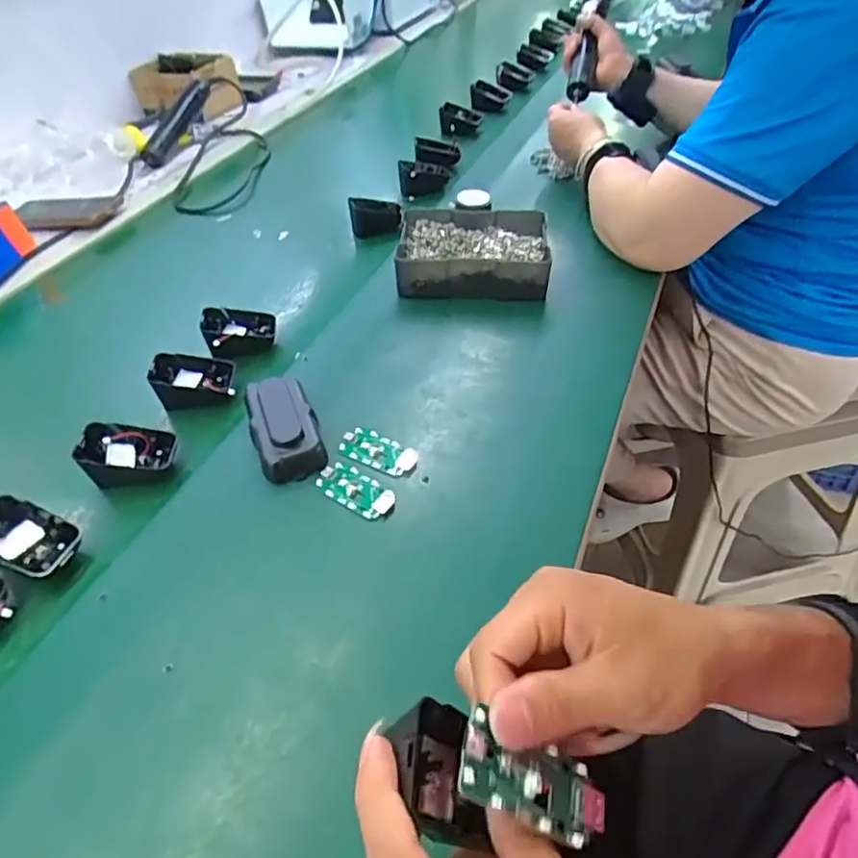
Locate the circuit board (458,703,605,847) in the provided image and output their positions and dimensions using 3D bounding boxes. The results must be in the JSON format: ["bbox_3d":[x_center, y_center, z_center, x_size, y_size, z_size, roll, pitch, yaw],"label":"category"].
[{"bbox_3d":[0.039,0.129,0.228,0.062,0.006,0.029,31,43,-17],"label":"circuit board"}]

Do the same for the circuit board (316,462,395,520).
[{"bbox_3d":[-0.055,0.046,0.463,0.063,0.006,0.030,26,52,29],"label":"circuit board"}]

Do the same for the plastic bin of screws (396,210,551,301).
[{"bbox_3d":[0.048,-0.188,0.666,0.156,0.047,0.120,1,44,7],"label":"plastic bin of screws"}]

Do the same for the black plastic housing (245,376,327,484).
[{"bbox_3d":[-0.117,-0.004,0.496,0.049,0.026,0.106,-17,45,-11],"label":"black plastic housing"}]

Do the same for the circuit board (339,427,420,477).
[{"bbox_3d":[-0.041,0.018,0.492,0.063,0.008,0.032,20,49,24],"label":"circuit board"}]

